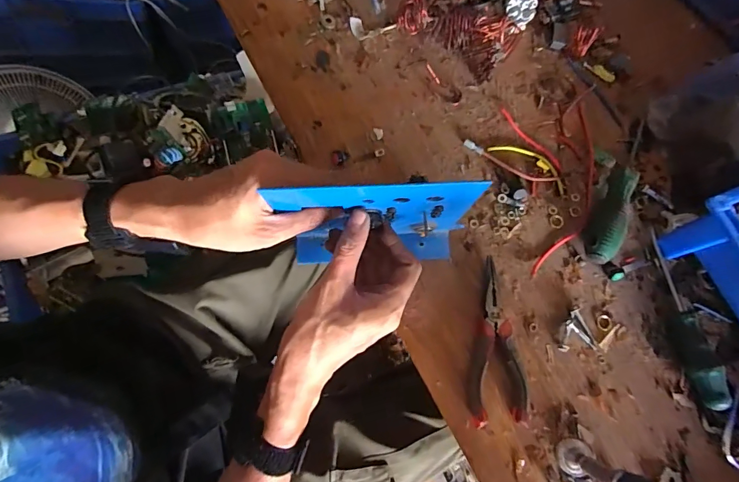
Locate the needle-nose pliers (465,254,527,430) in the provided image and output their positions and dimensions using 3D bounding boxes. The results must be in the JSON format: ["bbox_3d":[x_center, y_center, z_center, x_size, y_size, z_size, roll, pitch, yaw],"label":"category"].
[{"bbox_3d":[0.115,0.094,0.384,0.049,0.016,0.151,-2,71,-1],"label":"needle-nose pliers"}]

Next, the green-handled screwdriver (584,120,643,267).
[{"bbox_3d":[0.265,-0.059,0.423,0.028,0.032,0.184,26,73,8],"label":"green-handled screwdriver"}]

